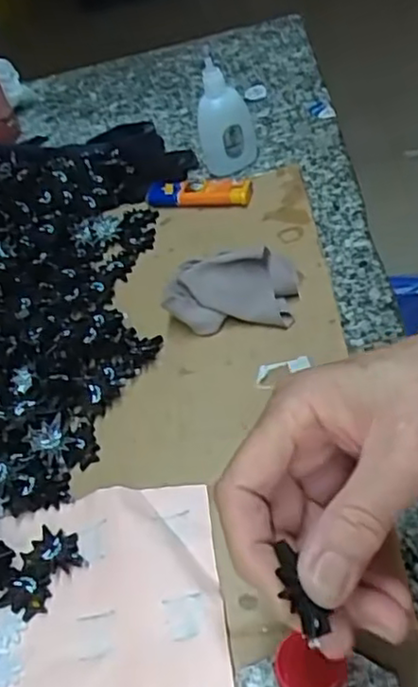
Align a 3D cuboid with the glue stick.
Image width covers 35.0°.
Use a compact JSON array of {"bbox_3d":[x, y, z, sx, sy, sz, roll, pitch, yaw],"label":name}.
[{"bbox_3d":[-0.008,-0.112,0.489,0.078,0.019,0.018,5,47,11],"label":"glue stick"}]

